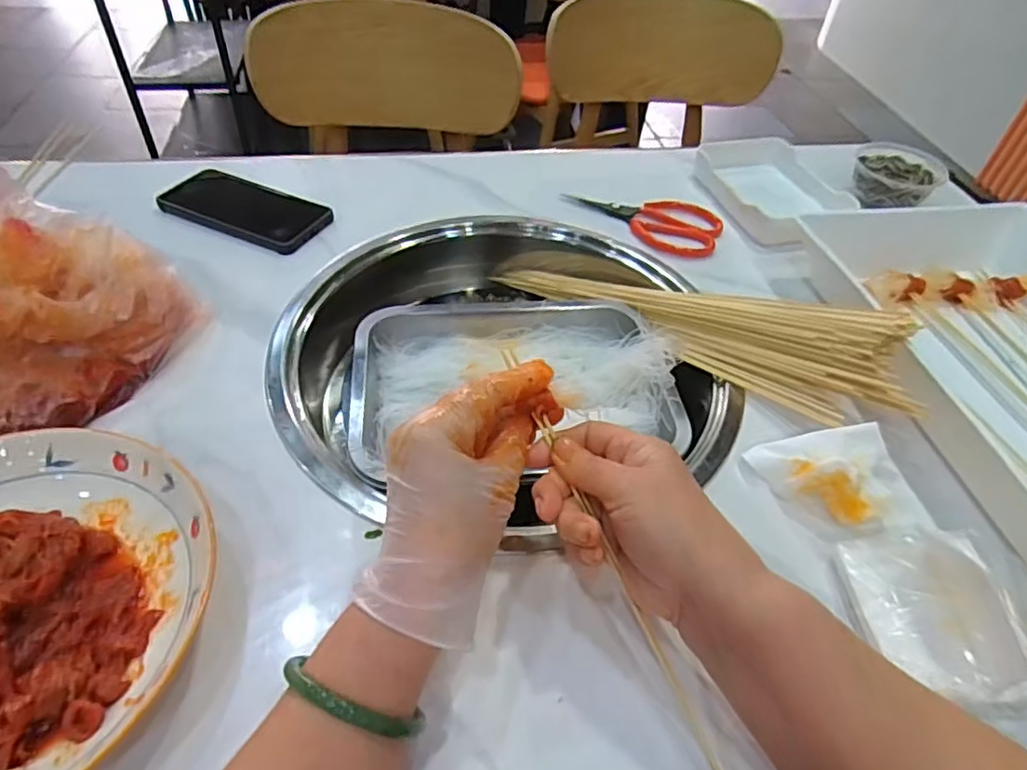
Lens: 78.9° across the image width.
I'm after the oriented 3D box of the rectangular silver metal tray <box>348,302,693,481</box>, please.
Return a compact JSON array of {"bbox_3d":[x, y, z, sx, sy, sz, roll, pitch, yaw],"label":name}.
[{"bbox_3d":[0.001,-0.001,0.531,0.267,0.037,0.189,-2,47,-6],"label":"rectangular silver metal tray"}]

